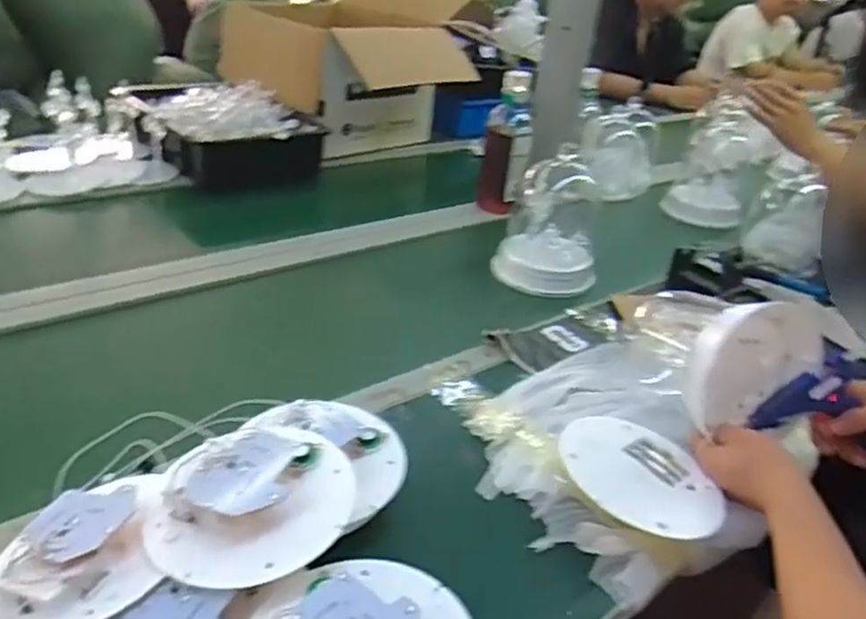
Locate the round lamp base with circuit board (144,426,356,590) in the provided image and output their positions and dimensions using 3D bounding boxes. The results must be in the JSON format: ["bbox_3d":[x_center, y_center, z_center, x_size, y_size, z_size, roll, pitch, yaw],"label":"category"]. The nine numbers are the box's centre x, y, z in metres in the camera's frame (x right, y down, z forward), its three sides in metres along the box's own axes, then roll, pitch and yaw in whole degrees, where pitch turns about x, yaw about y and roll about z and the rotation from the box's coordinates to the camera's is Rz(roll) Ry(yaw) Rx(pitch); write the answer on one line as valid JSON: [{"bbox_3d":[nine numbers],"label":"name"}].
[{"bbox_3d":[-0.129,0.134,0.510,0.145,0.035,0.126,-20,39,-40],"label":"round lamp base with circuit board"}]

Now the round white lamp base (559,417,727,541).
[{"bbox_3d":[0.190,0.152,0.636,0.150,0.021,0.124,19,31,20],"label":"round white lamp base"}]

